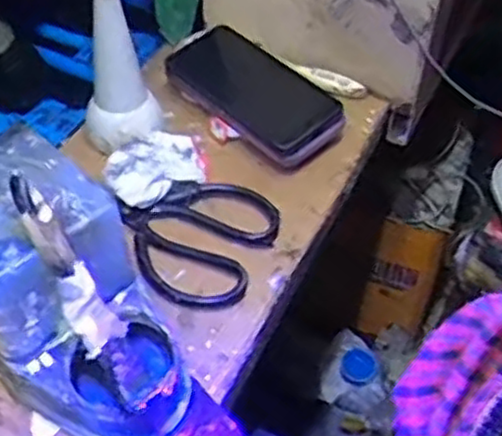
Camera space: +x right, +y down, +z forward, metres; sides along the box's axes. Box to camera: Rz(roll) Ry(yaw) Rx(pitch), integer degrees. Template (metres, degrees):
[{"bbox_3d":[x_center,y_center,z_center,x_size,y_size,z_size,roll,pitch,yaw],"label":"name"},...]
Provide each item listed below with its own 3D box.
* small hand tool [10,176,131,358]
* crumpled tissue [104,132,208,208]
[{"bbox_3d":[-0.104,0.026,0.415,0.027,0.108,0.009,-34,19,-27],"label":"small hand tool"},{"bbox_3d":[-0.080,-0.046,0.599,0.087,0.033,0.064,-29,56,-24],"label":"crumpled tissue"}]

